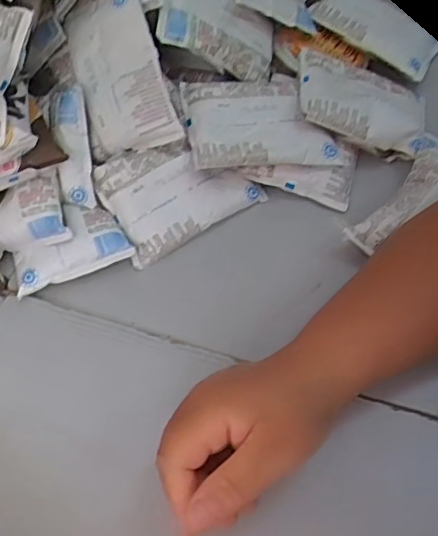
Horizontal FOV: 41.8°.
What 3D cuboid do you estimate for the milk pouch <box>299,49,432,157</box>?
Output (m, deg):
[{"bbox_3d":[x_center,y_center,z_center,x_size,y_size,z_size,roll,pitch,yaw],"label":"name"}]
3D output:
[{"bbox_3d":[0.129,-0.145,0.503,0.121,0.020,0.093,19,55,-9],"label":"milk pouch"}]

